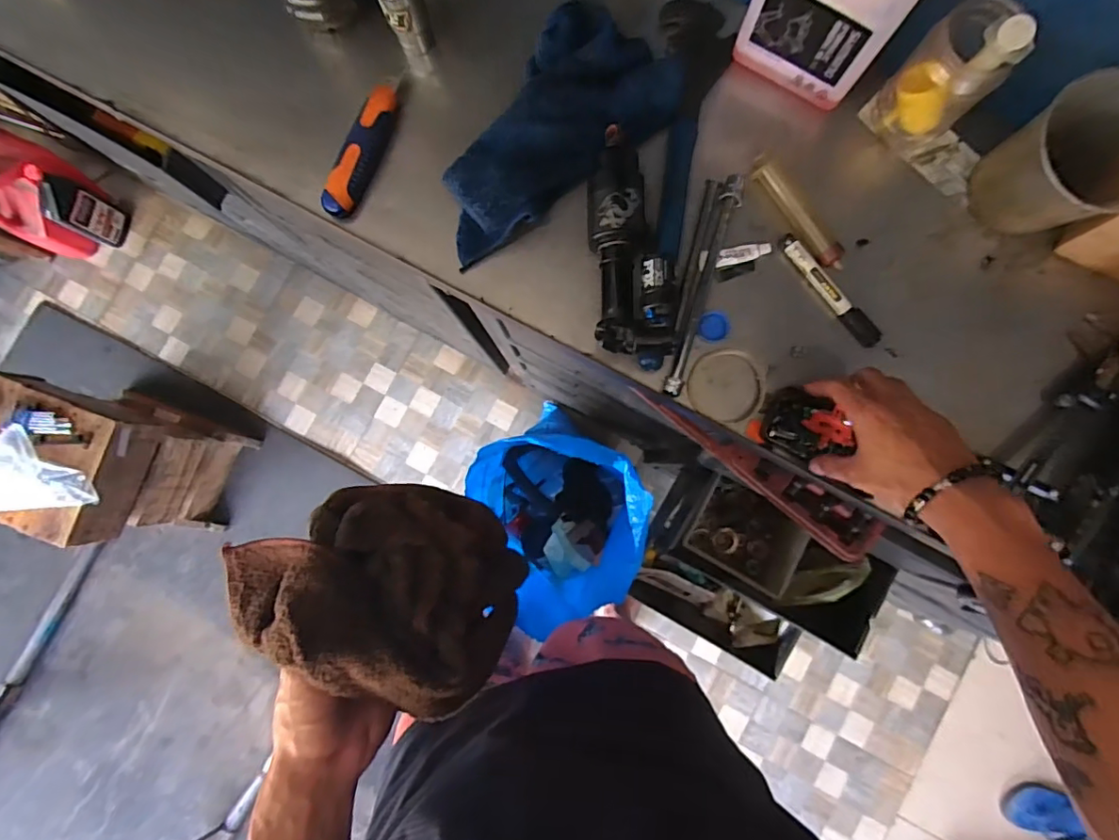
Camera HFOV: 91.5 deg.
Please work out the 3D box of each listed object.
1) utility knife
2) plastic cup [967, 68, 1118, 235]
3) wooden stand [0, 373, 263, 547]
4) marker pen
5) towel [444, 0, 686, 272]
[{"bbox_3d":[-0.203,-0.286,0.567,0.031,0.029,0.156,22,86,3],"label":"utility knife"},{"bbox_3d":[0.463,-0.228,0.502,0.107,0.101,0.114,0,85,2],"label":"plastic cup"},{"bbox_3d":[-1.001,0.092,1.223,0.311,0.452,0.257,22,86,3],"label":"wooden stand"},{"bbox_3d":[0.270,-0.129,0.545,0.020,0.011,0.139,-40,85,-2],"label":"marker pen"},{"bbox_3d":[-0.022,-0.299,0.549,0.282,0.043,0.165,-38,85,-2],"label":"towel"}]

